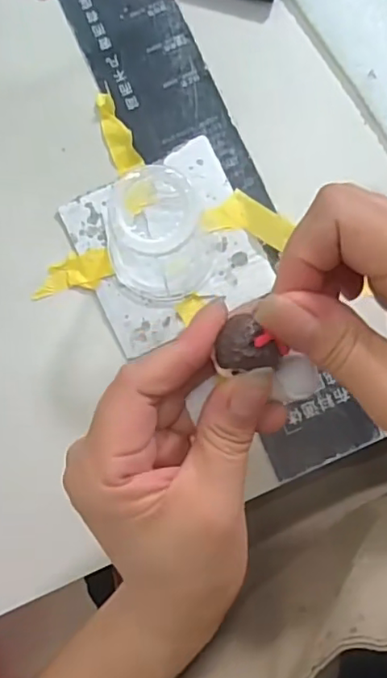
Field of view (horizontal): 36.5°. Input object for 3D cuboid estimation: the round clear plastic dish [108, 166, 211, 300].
[{"bbox_3d":[-0.018,-0.047,0.283,0.050,0.065,0.048,0,86,3],"label":"round clear plastic dish"}]

